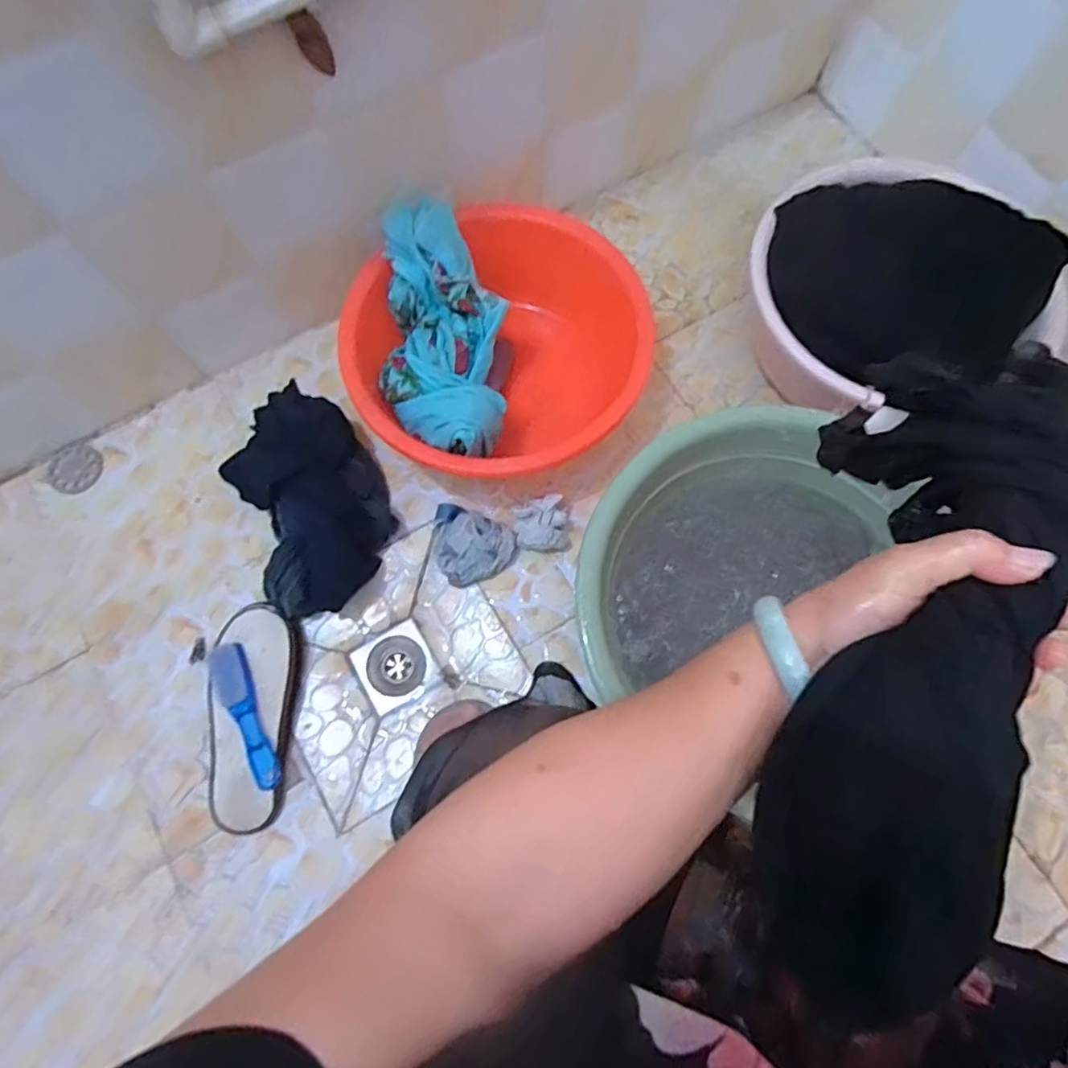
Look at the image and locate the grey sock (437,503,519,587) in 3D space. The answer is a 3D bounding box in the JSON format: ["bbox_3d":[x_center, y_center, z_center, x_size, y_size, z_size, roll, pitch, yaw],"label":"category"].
[{"bbox_3d":[-0.094,0.018,0.824,0.125,0.056,0.104,28,75,7],"label":"grey sock"}]

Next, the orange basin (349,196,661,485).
[{"bbox_3d":[-0.046,-0.234,0.844,0.386,0.198,0.373,0,73,-1],"label":"orange basin"}]

